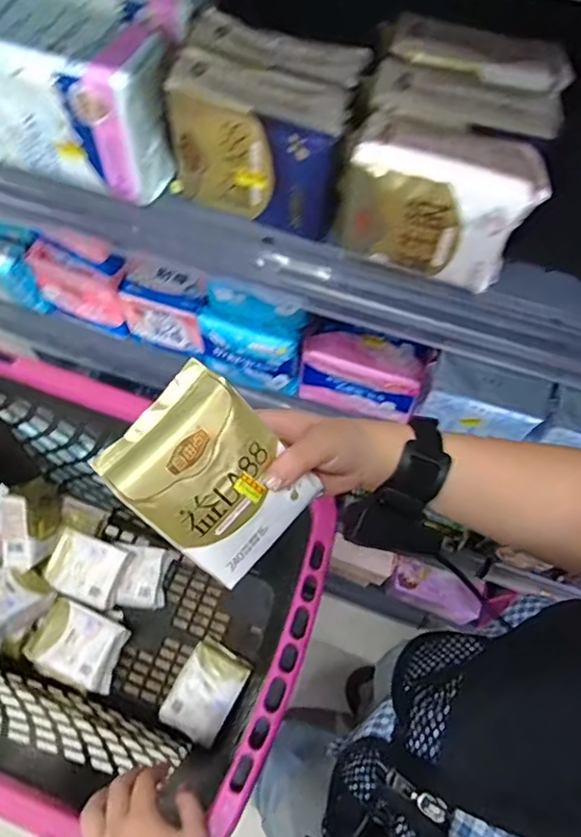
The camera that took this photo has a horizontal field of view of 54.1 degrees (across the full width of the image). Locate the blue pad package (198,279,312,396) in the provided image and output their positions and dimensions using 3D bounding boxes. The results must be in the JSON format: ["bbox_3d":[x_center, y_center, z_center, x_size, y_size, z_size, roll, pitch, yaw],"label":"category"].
[{"bbox_3d":[-0.039,-0.079,0.576,0.103,0.109,0.049,16,71,7],"label":"blue pad package"}]

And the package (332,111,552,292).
[{"bbox_3d":[0.092,-0.142,0.367,0.117,0.076,0.058,19,71,8],"label":"package"}]

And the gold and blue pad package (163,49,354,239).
[{"bbox_3d":[-0.021,-0.185,0.389,0.118,0.082,0.051,20,71,9],"label":"gold and blue pad package"}]

